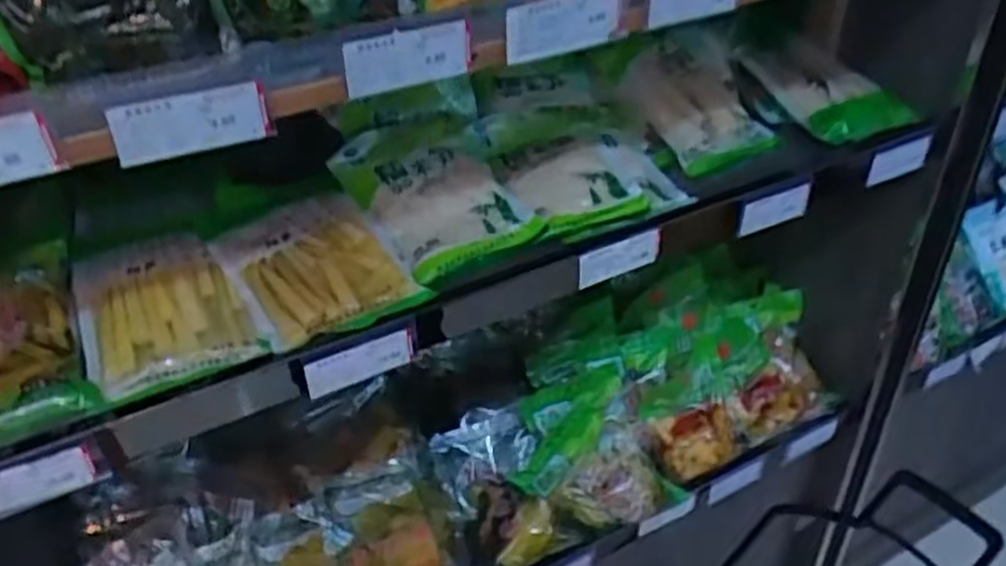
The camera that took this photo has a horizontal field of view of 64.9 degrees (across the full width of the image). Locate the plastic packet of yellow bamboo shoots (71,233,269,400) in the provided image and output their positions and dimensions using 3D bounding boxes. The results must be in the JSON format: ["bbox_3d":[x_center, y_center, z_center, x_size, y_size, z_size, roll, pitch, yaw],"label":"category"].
[{"bbox_3d":[-0.296,0.018,0.687,0.133,0.041,0.167,-17,38,-19],"label":"plastic packet of yellow bamboo shoots"}]

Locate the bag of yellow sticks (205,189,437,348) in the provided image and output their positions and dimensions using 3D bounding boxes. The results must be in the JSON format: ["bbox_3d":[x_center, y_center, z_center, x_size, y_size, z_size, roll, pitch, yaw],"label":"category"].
[{"bbox_3d":[-0.163,-0.020,0.712,0.143,0.037,0.178,-23,40,-26],"label":"bag of yellow sticks"}]

